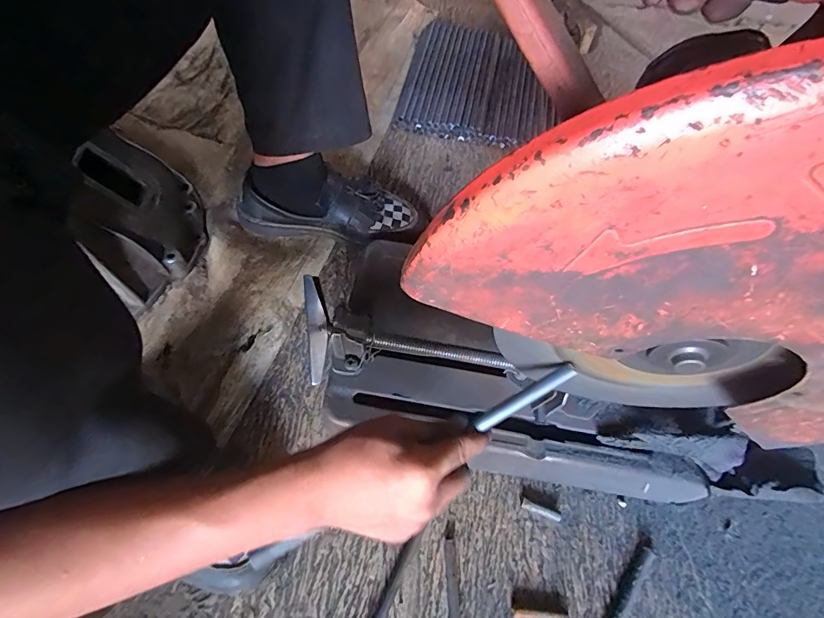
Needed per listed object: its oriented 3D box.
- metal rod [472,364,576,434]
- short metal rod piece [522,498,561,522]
[{"bbox_3d":[0.086,0.068,0.332,0.083,0.009,0.012,-32,66,3],"label":"metal rod"},{"bbox_3d":[0.147,0.229,0.492,0.045,0.011,0.009,23,59,9],"label":"short metal rod piece"}]

